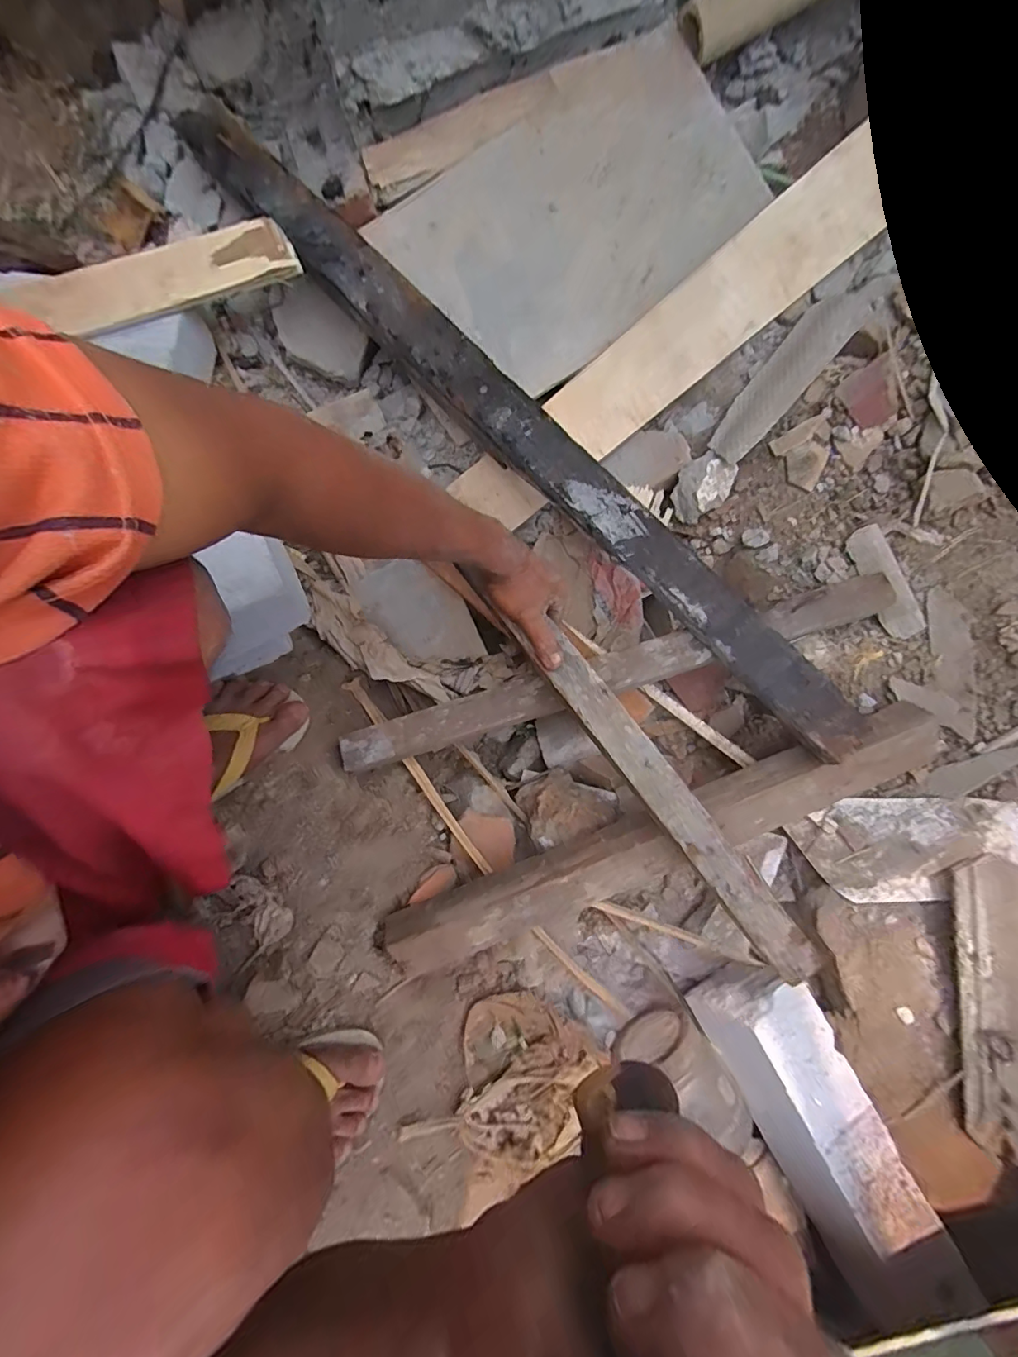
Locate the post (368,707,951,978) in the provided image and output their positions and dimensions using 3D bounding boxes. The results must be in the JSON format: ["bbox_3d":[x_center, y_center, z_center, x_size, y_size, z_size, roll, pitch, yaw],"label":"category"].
[{"bbox_3d":[0.158,0.169,0.530,0.591,0.072,0.067,-22,81,-5],"label":"post"}]

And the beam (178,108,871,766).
[{"bbox_3d":[-0.022,-0.293,0.559,0.070,0.064,1.011,-43,83,-8],"label":"beam"}]

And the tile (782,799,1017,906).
[{"bbox_3d":[0.421,0.183,0.545,0.205,0.010,0.104,-7,76,18],"label":"tile"}]

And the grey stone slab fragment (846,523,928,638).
[{"bbox_3d":[0.416,-0.107,0.568,0.039,0.008,0.127,-21,83,16],"label":"grey stone slab fragment"}]

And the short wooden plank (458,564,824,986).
[{"bbox_3d":[0.129,0.091,0.470,0.041,0.016,0.404,-37,81,-7],"label":"short wooden plank"}]

